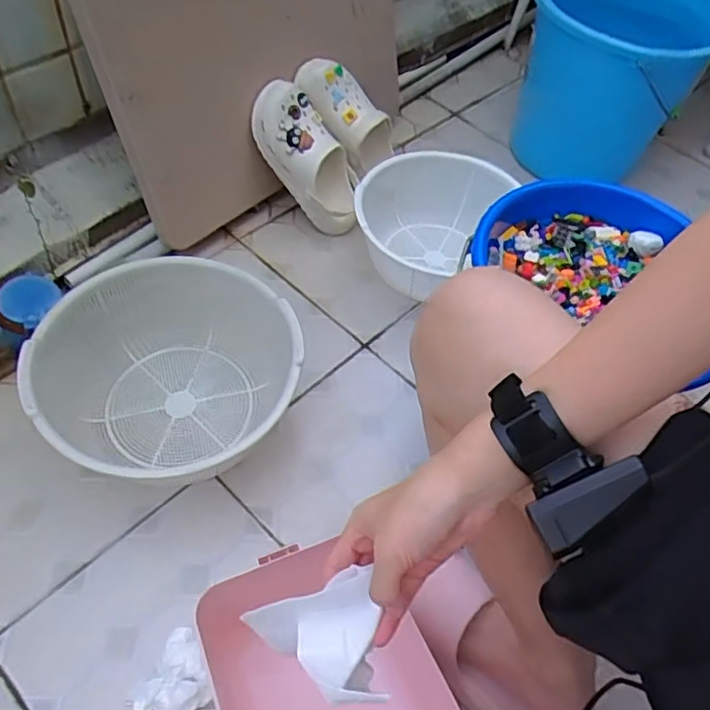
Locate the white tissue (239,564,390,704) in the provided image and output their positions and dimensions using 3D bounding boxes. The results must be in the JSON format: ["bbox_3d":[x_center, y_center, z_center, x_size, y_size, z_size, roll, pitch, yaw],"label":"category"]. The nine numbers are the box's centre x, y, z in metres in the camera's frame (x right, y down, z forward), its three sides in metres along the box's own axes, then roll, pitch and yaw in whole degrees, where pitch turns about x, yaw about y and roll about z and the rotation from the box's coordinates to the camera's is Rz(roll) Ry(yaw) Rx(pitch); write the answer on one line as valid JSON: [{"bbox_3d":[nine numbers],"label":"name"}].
[{"bbox_3d":[-0.023,0.193,0.401,0.077,0.059,0.070,-12,58,-12],"label":"white tissue"}]

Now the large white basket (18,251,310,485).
[{"bbox_3d":[-0.234,0.043,0.801,0.319,0.171,0.293,3,54,-4],"label":"large white basket"}]

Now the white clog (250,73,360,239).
[{"bbox_3d":[-0.081,-0.322,1.022,0.110,0.089,0.255,-40,109,-26],"label":"white clog"}]

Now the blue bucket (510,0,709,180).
[{"bbox_3d":[0.495,-0.567,1.221,0.329,0.303,0.329,3,54,-4],"label":"blue bucket"}]

